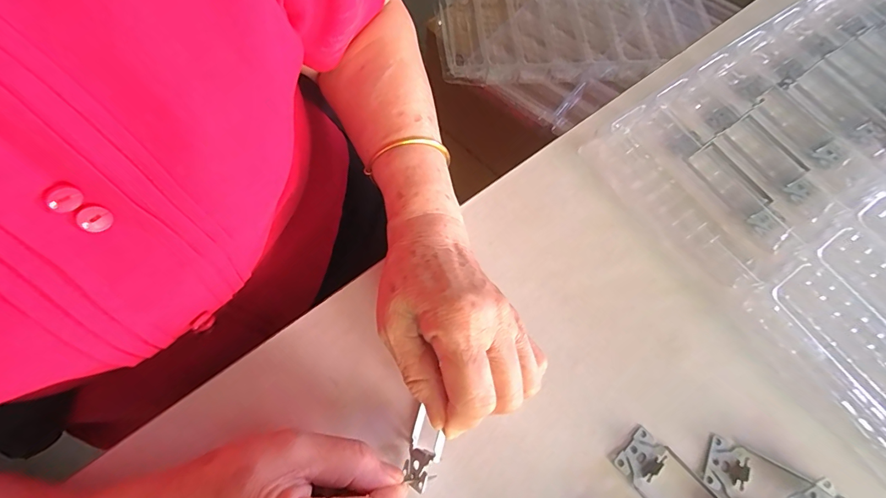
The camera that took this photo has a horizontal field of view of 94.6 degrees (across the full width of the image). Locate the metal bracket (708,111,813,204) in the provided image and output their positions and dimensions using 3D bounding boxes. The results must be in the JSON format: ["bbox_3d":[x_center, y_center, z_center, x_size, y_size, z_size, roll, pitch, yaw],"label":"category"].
[{"bbox_3d":[0.280,-0.087,0.357,0.040,0.006,0.099,-31,72,-13],"label":"metal bracket"}]

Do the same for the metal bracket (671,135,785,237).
[{"bbox_3d":[0.245,-0.061,0.348,0.041,0.011,0.106,-30,72,-12],"label":"metal bracket"}]

